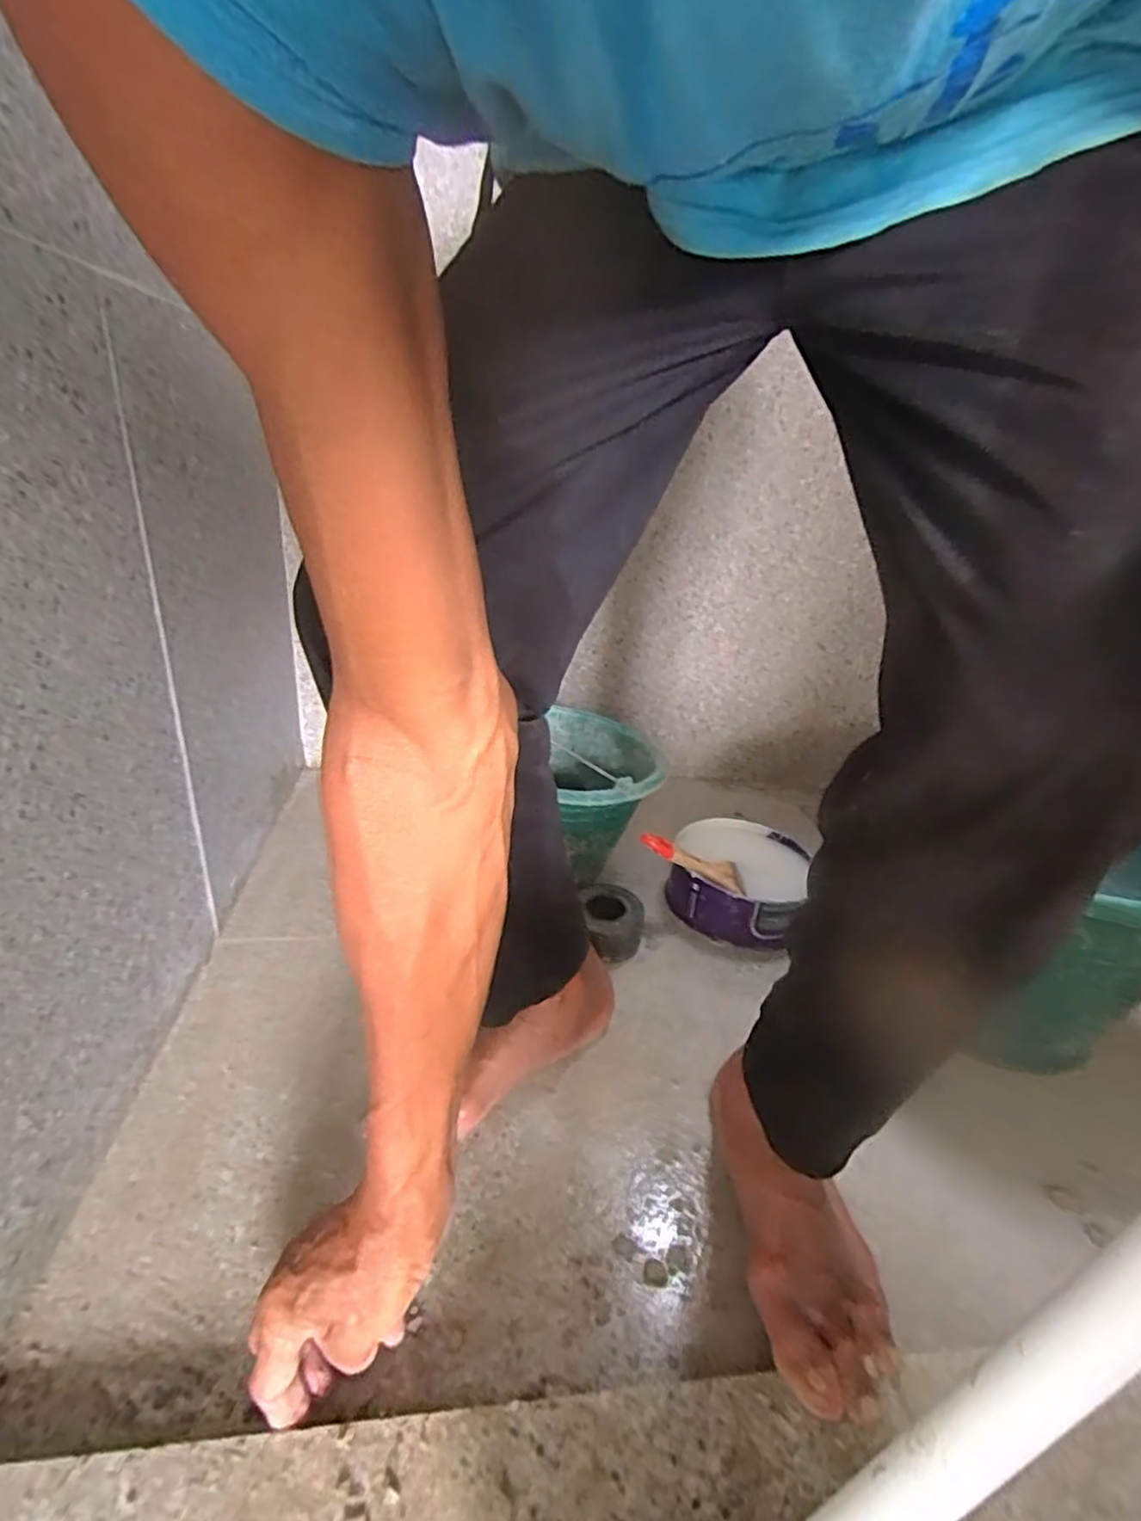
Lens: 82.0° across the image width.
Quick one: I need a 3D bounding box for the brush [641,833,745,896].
[{"bbox_3d":[0.142,0.115,0.768,0.133,0.015,0.044,25,21,-8],"label":"brush"}]

